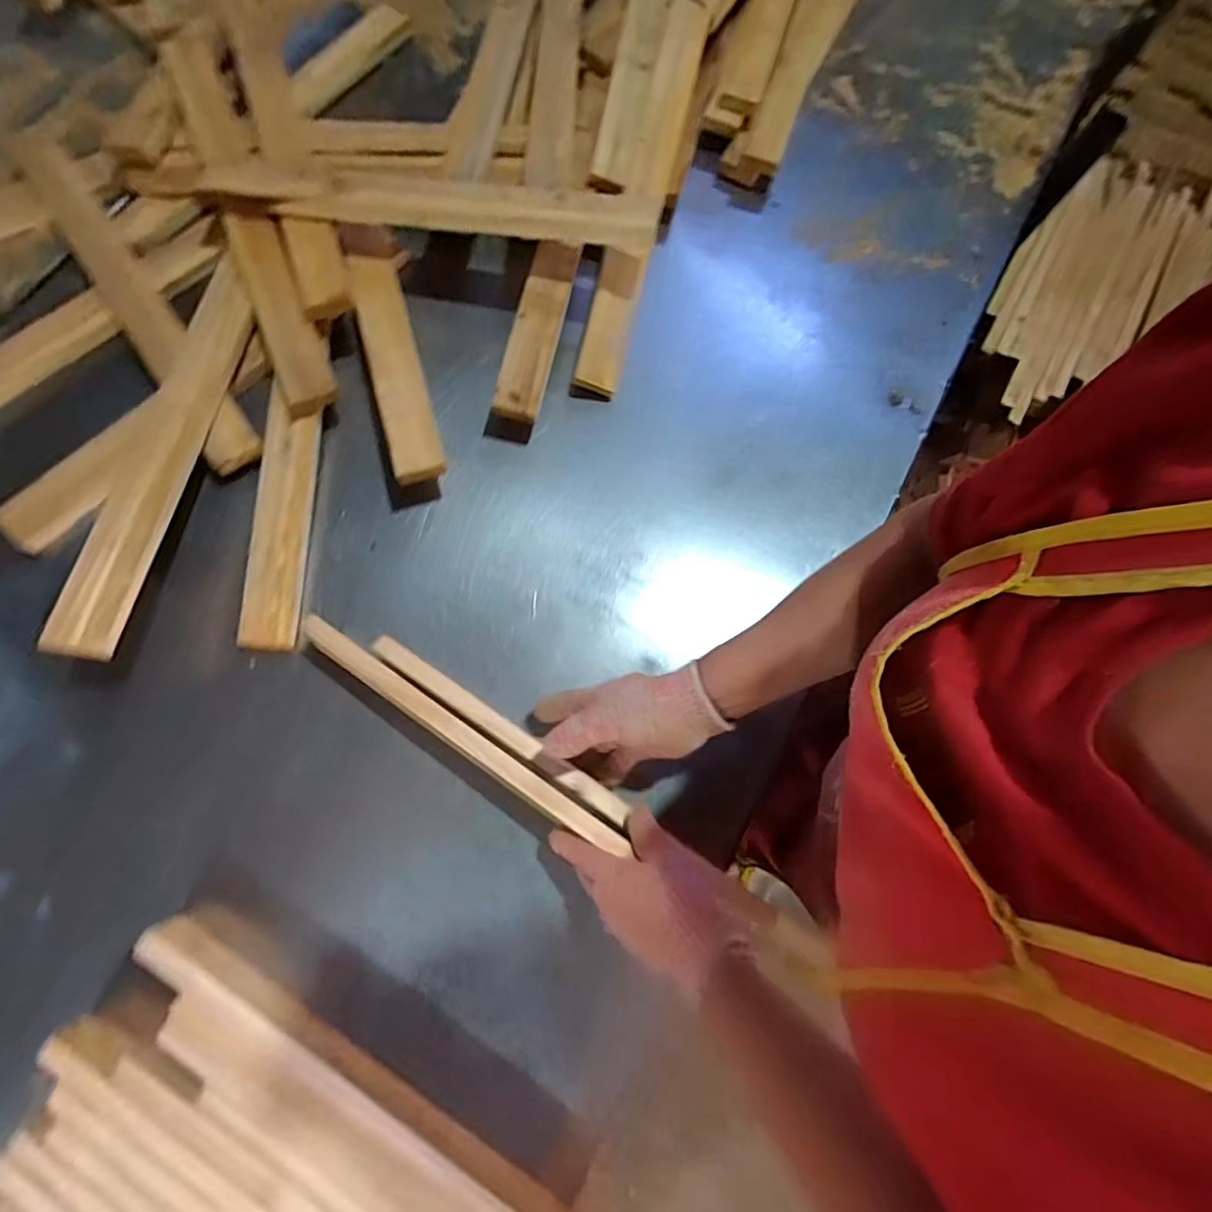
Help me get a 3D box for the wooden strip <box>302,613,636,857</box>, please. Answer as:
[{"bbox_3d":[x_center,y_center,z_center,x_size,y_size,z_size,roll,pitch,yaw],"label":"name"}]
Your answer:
[{"bbox_3d":[-0.137,0.115,0.541,0.354,0.023,0.027,32,75,9],"label":"wooden strip"}]

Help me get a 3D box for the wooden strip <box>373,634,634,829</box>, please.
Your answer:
[{"bbox_3d":[-0.100,0.112,0.547,0.280,0.011,0.020,34,75,7],"label":"wooden strip"}]

